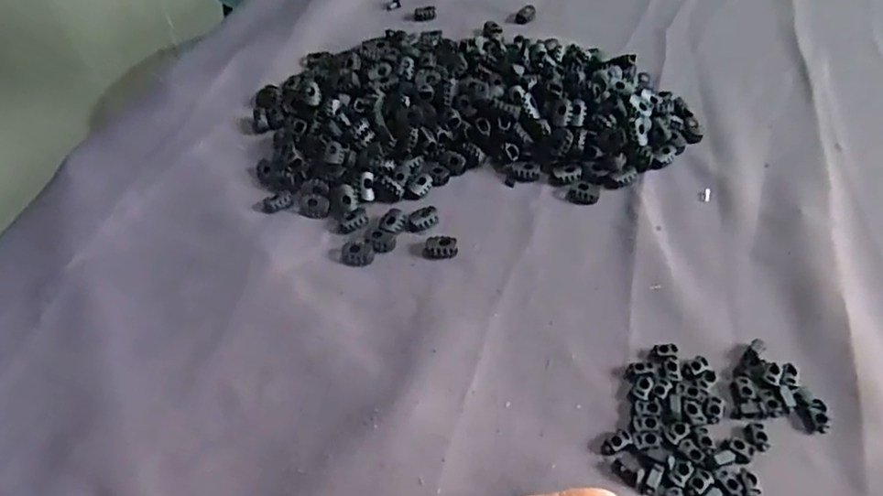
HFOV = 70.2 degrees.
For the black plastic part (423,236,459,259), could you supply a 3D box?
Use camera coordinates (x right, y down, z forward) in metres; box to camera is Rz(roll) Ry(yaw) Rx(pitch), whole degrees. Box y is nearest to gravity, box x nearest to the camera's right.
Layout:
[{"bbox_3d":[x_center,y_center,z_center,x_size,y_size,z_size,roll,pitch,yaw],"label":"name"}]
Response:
[{"bbox_3d":[-0.001,-0.002,0.436,0.023,0.008,0.015,-1,49,1],"label":"black plastic part"}]

